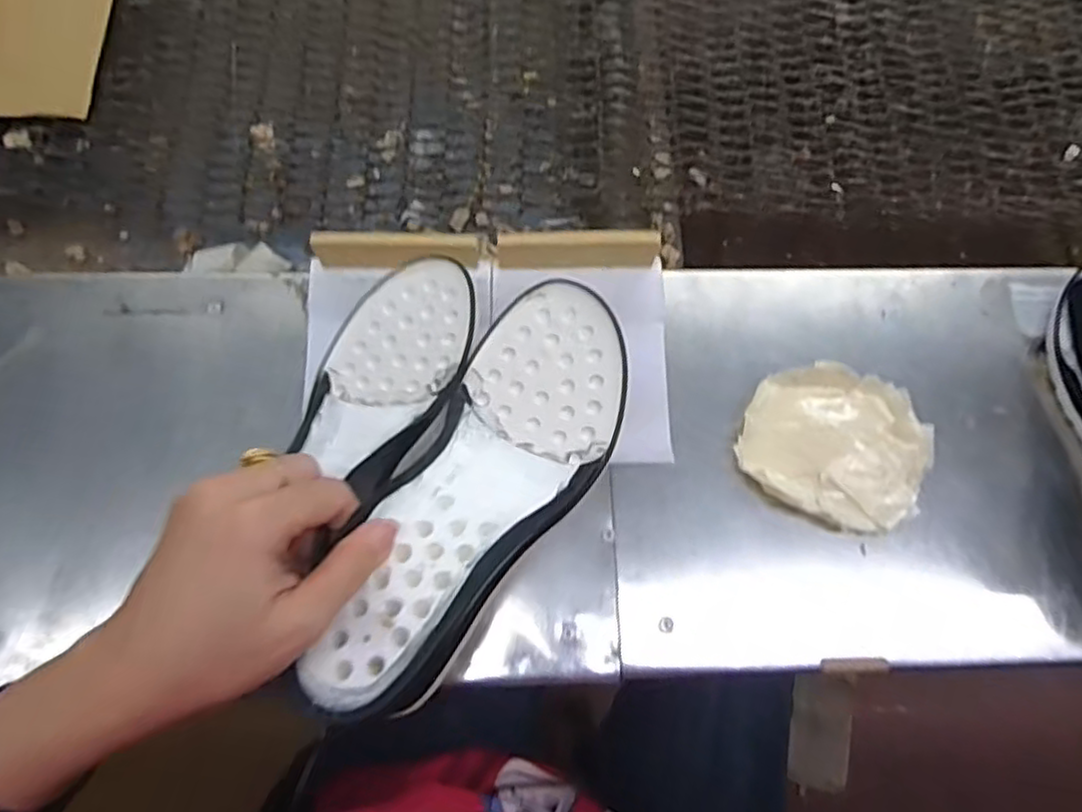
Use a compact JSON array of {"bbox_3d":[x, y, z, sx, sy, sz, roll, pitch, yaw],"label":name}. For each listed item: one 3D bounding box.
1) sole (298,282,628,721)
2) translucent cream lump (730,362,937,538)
[{"bbox_3d":[-0.026,0.039,0.345,0.085,0.033,0.233,26,61,7],"label":"sole"},{"bbox_3d":[0.185,0.024,0.446,0.112,0.019,0.099,20,73,5],"label":"translucent cream lump"}]

